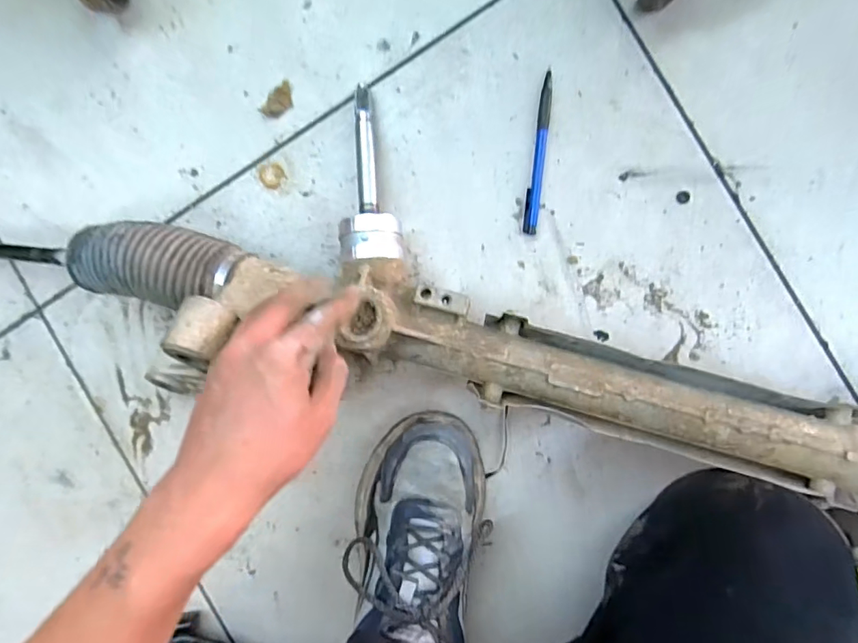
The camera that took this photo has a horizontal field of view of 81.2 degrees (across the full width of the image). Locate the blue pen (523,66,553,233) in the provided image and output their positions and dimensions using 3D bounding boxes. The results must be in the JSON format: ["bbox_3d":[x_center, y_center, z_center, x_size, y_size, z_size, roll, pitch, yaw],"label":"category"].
[{"bbox_3d":[0.096,-0.145,0.434,0.012,0.009,0.136,8,93,6],"label":"blue pen"}]

